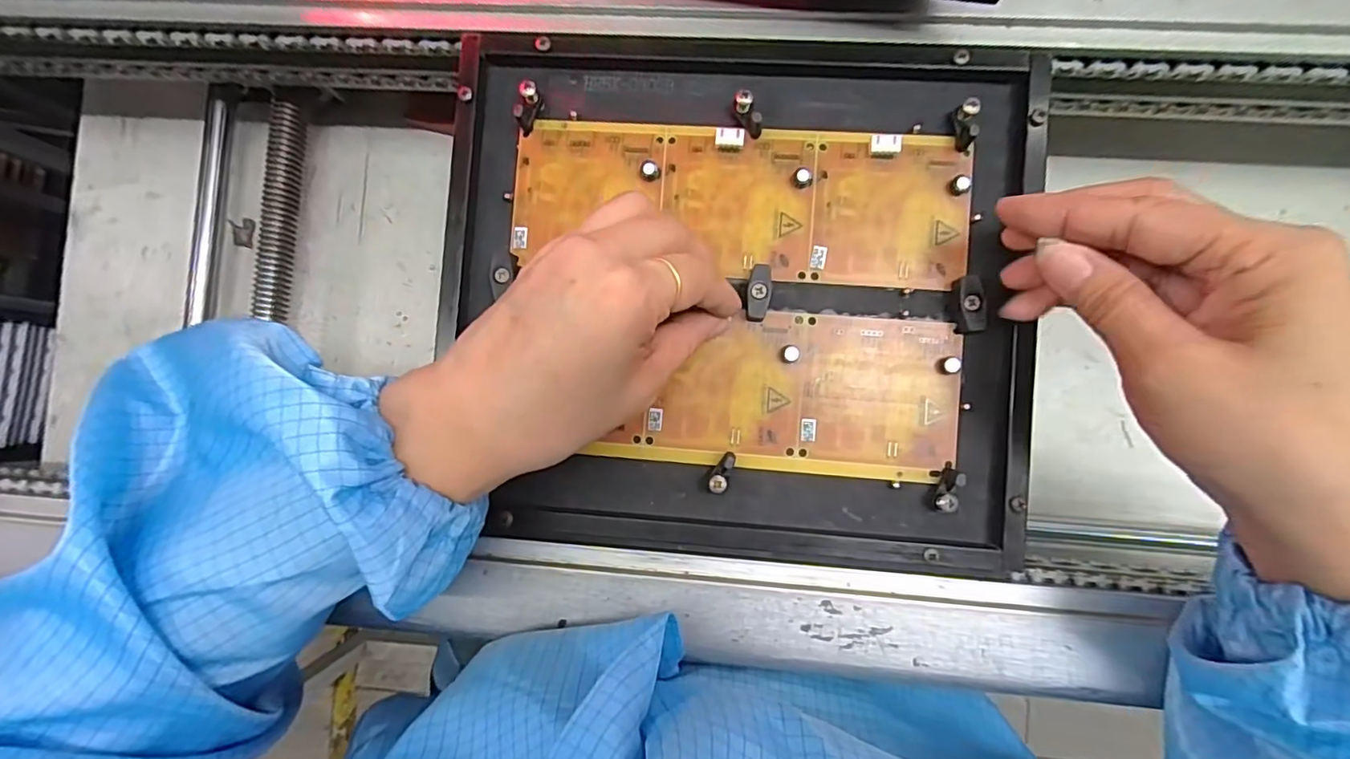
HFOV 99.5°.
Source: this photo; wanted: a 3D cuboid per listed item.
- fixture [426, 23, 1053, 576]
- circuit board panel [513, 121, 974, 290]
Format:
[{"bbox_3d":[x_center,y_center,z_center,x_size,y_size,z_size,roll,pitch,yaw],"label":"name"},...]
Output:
[{"bbox_3d":[0.025,-0.040,0.264,0.261,0.015,0.234,3,89,5],"label":"fixture"},{"bbox_3d":[0.029,-0.083,0.268,0.209,0.007,0.070,4,89,5],"label":"circuit board panel"}]

